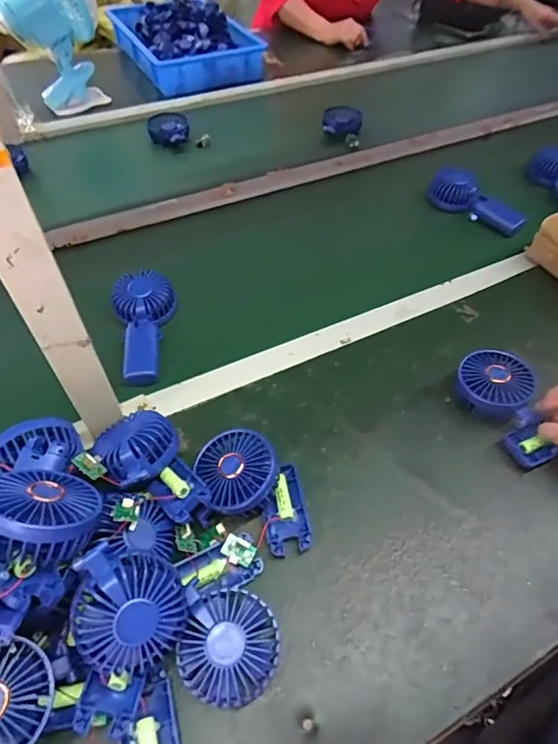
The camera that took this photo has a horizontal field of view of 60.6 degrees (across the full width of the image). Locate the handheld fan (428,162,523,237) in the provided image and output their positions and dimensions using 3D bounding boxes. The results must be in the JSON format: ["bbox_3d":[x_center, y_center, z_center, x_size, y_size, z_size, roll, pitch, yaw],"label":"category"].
[{"bbox_3d":[0.362,-0.304,0.867,0.178,0.056,0.058,37,58,11],"label":"handheld fan"}]

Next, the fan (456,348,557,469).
[{"bbox_3d":[0.271,0.038,0.564,0.087,0.037,0.142,-17,53,-14],"label":"fan"}]

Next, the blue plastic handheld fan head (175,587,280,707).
[{"bbox_3d":[-0.040,0.227,0.399,0.077,0.042,0.083,0,50,0],"label":"blue plastic handheld fan head"}]

